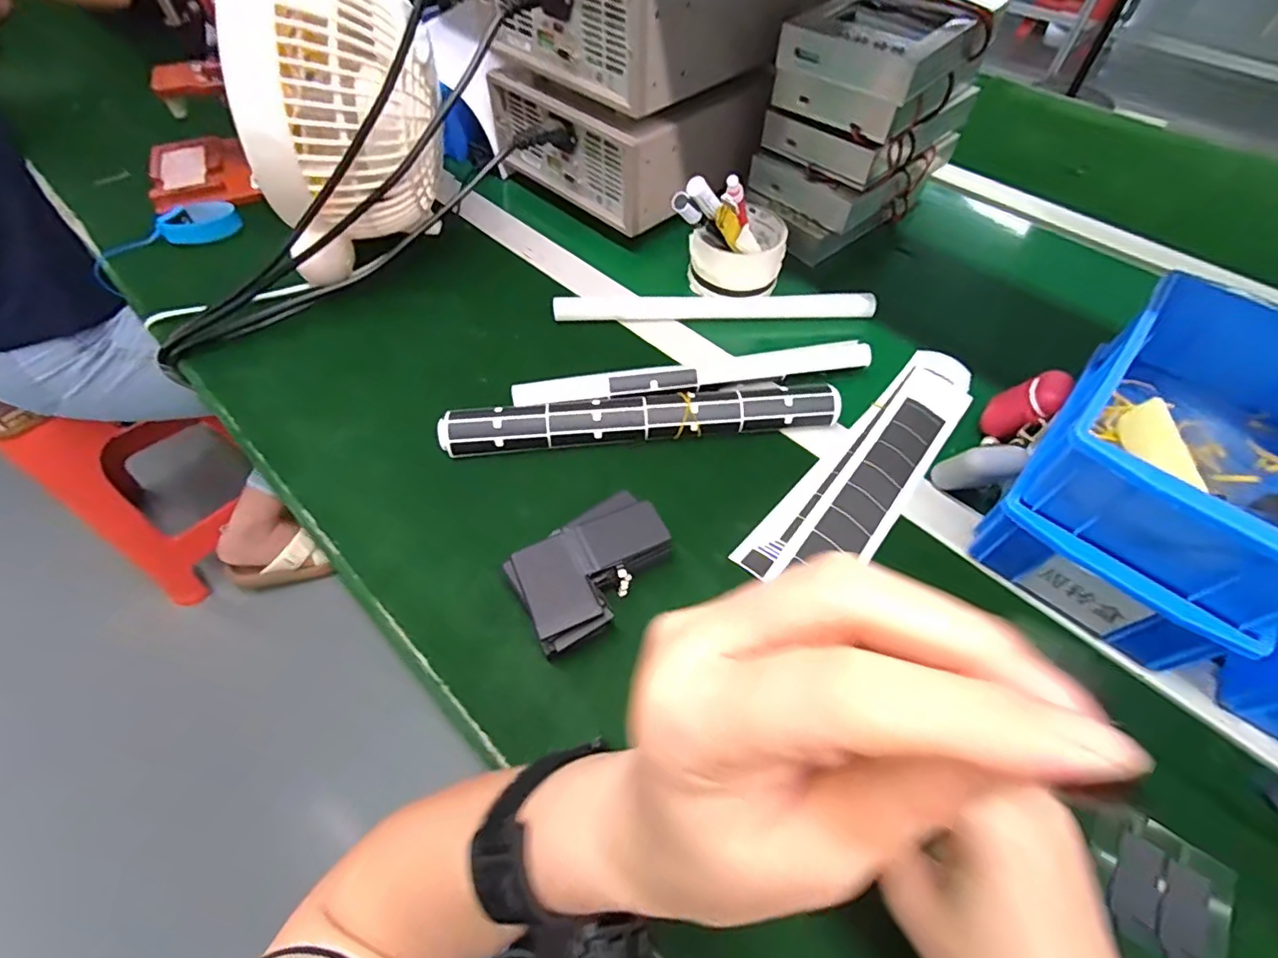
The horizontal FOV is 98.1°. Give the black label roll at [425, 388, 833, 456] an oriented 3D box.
[{"bbox_3d":[0.004,-0.046,0.420,0.295,0.027,0.028,-5,57,-5],"label":"black label roll"}]

